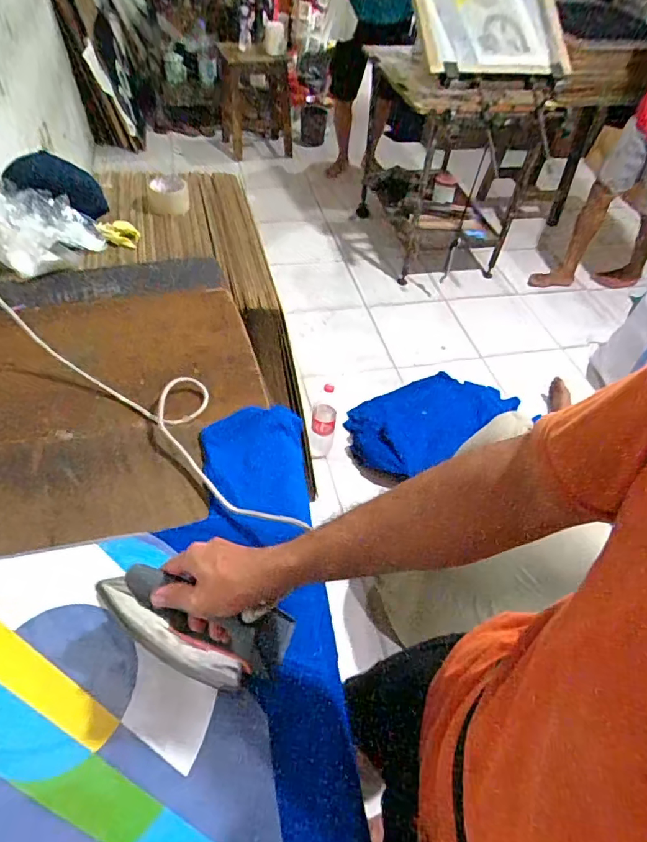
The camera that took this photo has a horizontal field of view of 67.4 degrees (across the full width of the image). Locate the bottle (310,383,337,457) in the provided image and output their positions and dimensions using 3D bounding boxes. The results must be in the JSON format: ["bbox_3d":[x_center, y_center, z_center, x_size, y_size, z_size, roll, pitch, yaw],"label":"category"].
[{"bbox_3d":[0.000,0.007,1.591,0.084,0.292,0.080,-1,51,-7],"label":"bottle"}]

